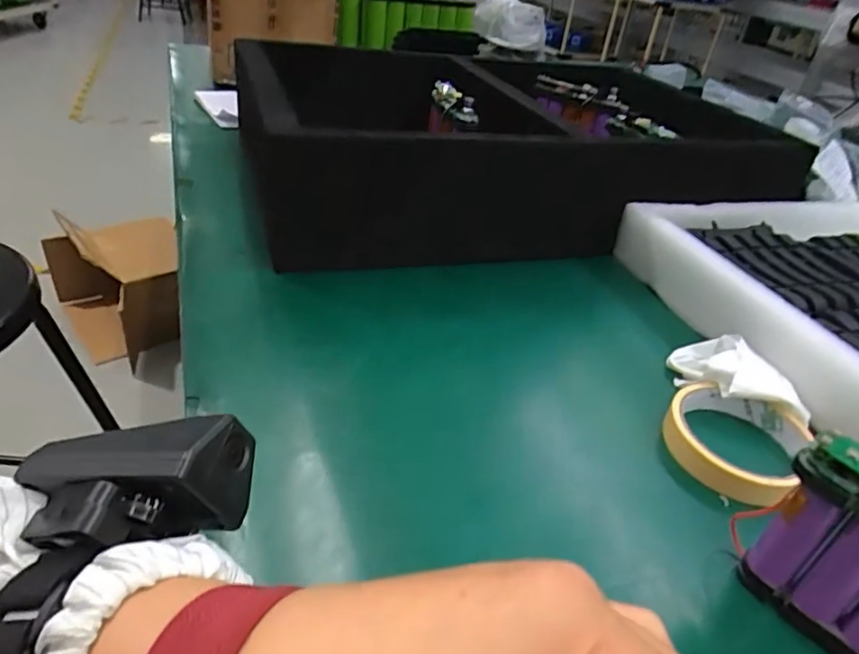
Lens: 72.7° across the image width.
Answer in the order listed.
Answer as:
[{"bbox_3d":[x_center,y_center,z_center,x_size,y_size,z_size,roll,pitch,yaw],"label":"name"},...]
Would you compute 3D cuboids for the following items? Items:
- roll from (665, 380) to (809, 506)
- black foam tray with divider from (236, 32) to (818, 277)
[{"bbox_3d":[0.194,0.070,0.374,0.078,0.024,0.098,29,40,27],"label":"roll"},{"bbox_3d":[0.074,-0.231,0.689,0.546,0.117,0.407,-6,37,-18],"label":"black foam tray with divider"}]

